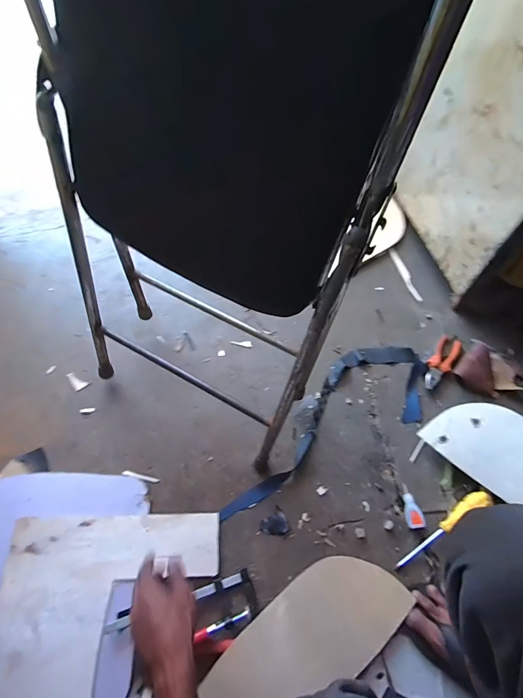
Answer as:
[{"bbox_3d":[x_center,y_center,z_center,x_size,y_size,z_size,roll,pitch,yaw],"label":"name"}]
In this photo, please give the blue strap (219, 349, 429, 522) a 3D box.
[{"bbox_3d":[0.134,0.145,0.753,0.546,0.030,0.200,-22,64,-12],"label":"blue strap"}]

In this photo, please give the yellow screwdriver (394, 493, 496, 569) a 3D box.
[{"bbox_3d":[0.350,0.347,0.656,0.222,0.027,0.031,-38,67,-2],"label":"yellow screwdriver"}]

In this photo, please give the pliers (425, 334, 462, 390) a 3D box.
[{"bbox_3d":[0.427,0.031,0.811,0.047,0.025,0.154,35,70,15],"label":"pliers"}]

